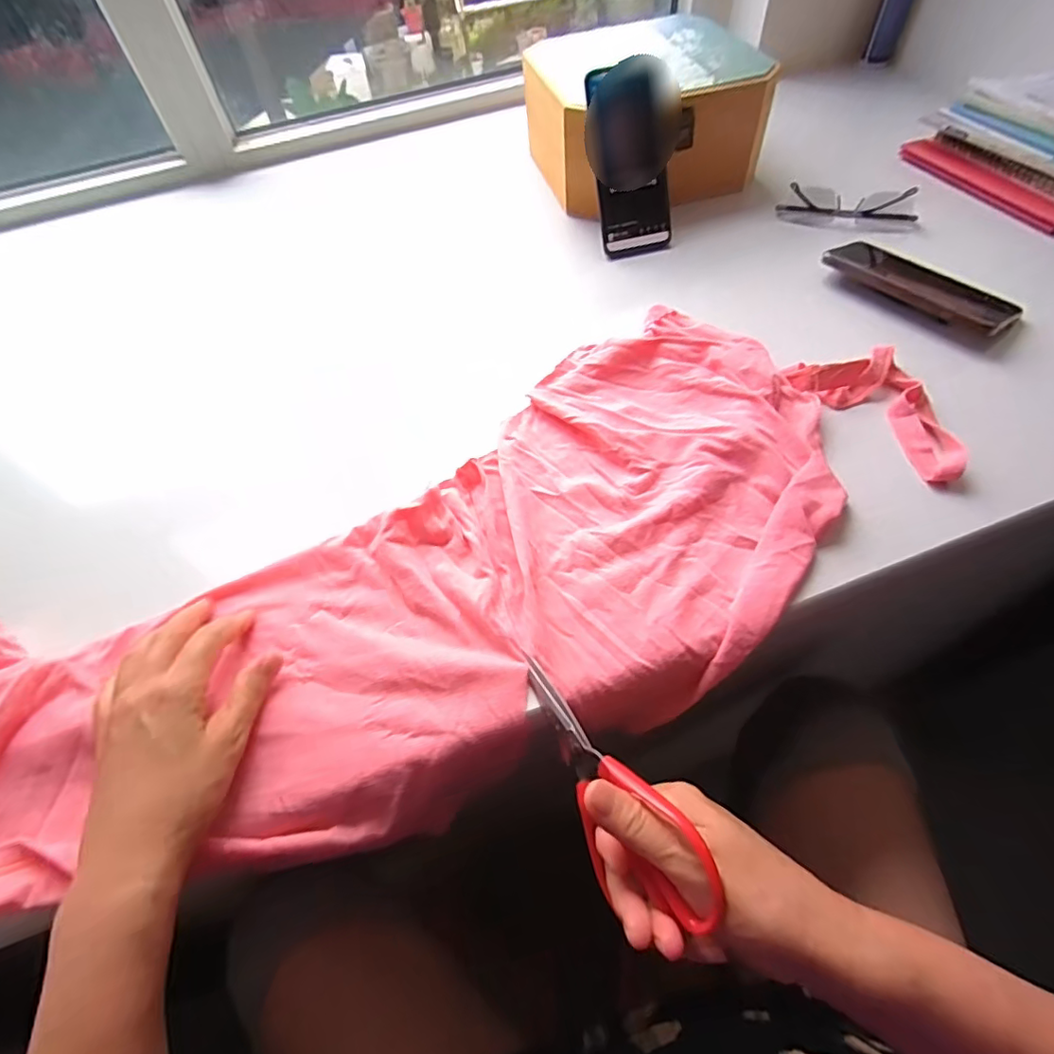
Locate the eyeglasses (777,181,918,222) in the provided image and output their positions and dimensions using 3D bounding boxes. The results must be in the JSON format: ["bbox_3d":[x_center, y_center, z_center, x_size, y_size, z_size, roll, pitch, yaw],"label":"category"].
[{"bbox_3d":[0.352,-0.354,0.600,0.136,0.030,0.037,13,59,13],"label":"eyeglasses"}]

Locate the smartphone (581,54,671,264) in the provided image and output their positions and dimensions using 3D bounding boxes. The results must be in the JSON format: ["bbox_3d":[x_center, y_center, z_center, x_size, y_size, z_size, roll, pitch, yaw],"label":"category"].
[{"bbox_3d":[0.107,-0.375,0.567,0.074,0.165,0.013,-14,27,-2],"label":"smartphone"}]

